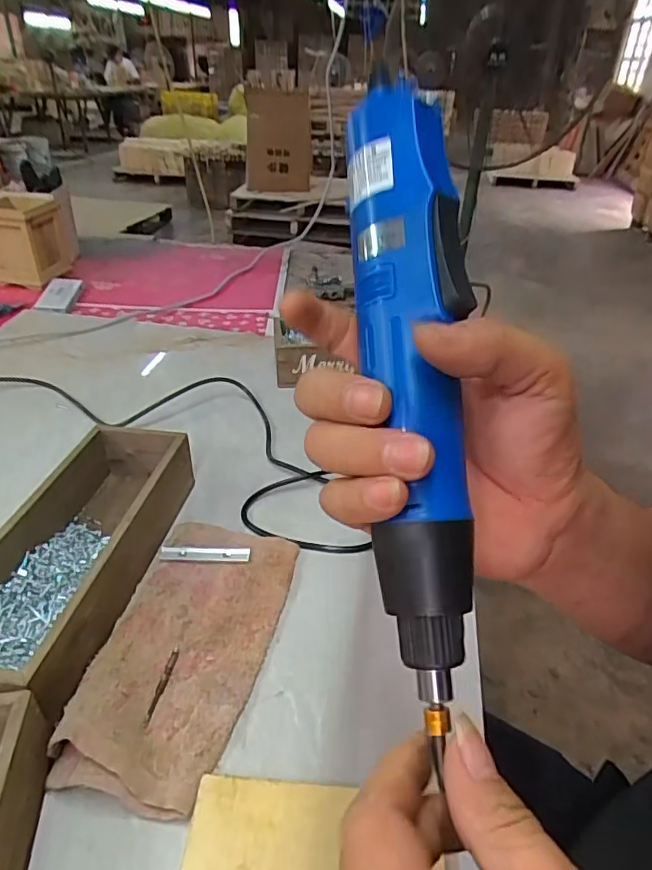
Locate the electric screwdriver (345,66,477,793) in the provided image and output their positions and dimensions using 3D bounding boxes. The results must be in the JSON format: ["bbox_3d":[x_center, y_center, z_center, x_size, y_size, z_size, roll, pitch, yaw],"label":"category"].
[{"bbox_3d":[0.034,-0.018,0.213,0.037,0.234,0.037,-2,-9,-6],"label":"electric screwdriver"}]

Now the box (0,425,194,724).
[{"bbox_3d":[-0.207,0.097,0.466,0.105,0.065,0.276,5,33,6],"label":"box"}]

